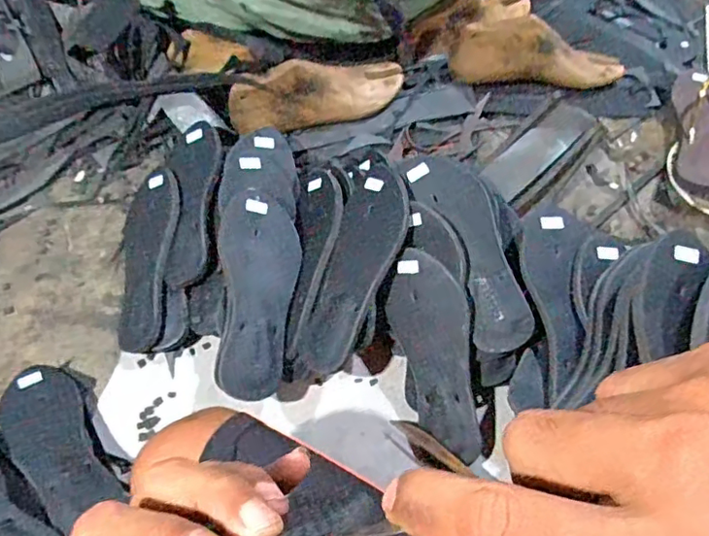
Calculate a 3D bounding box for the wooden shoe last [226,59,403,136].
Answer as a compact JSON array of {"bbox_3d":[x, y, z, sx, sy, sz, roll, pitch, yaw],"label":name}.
[{"bbox_3d":[-0.049,-0.242,0.765,0.248,0.073,0.064,-19,66,-5],"label":"wooden shoe last"}]

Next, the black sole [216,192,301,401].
[{"bbox_3d":[-0.110,0.025,0.648,0.090,0.016,0.239,2,72,-16],"label":"black sole"}]

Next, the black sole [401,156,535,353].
[{"bbox_3d":[0.130,-0.025,0.618,0.073,0.034,0.231,-20,66,-6],"label":"black sole"}]

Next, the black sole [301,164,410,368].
[{"bbox_3d":[0.003,-0.001,0.624,0.081,0.019,0.233,16,82,28],"label":"black sole"}]

